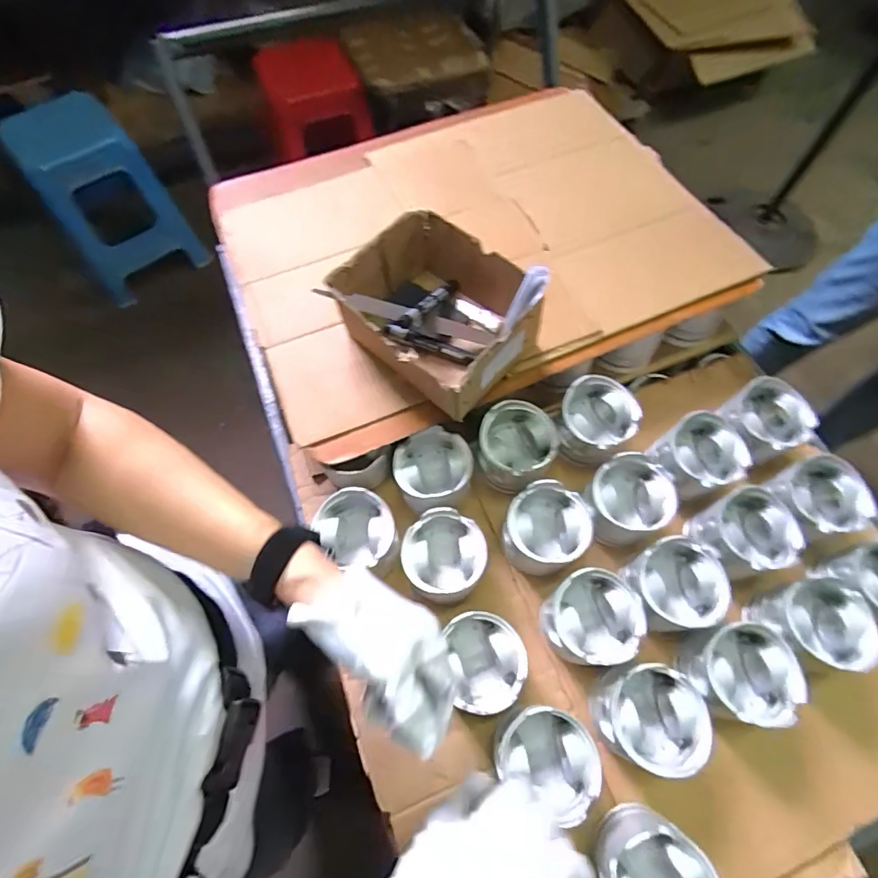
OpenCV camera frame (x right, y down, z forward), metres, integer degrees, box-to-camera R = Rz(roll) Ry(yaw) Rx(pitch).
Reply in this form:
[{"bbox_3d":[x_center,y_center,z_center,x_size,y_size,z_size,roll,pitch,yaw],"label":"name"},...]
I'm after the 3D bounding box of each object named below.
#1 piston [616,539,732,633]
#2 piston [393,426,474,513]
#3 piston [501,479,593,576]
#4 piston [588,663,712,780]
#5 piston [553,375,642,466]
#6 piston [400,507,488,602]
[{"bbox_3d":[0.263,0.166,0.551,0.098,0.073,0.092,0,65,0],"label":"piston"},{"bbox_3d":[-0.008,0.041,0.613,0.088,0.073,0.096,0,65,0],"label":"piston"},{"bbox_3d":[0.124,0.107,0.581,0.097,0.066,0.095,-41,72,-17],"label":"piston"},{"bbox_3d":[0.209,0.280,0.500,0.099,0.083,0.090,0,65,0],"label":"piston"},{"bbox_3d":[0.199,-0.021,0.633,0.096,0.069,0.092,0,65,0],"label":"piston"},{"bbox_3d":[0.005,0.138,0.572,0.089,0.085,0.095,0,65,0],"label":"piston"}]

